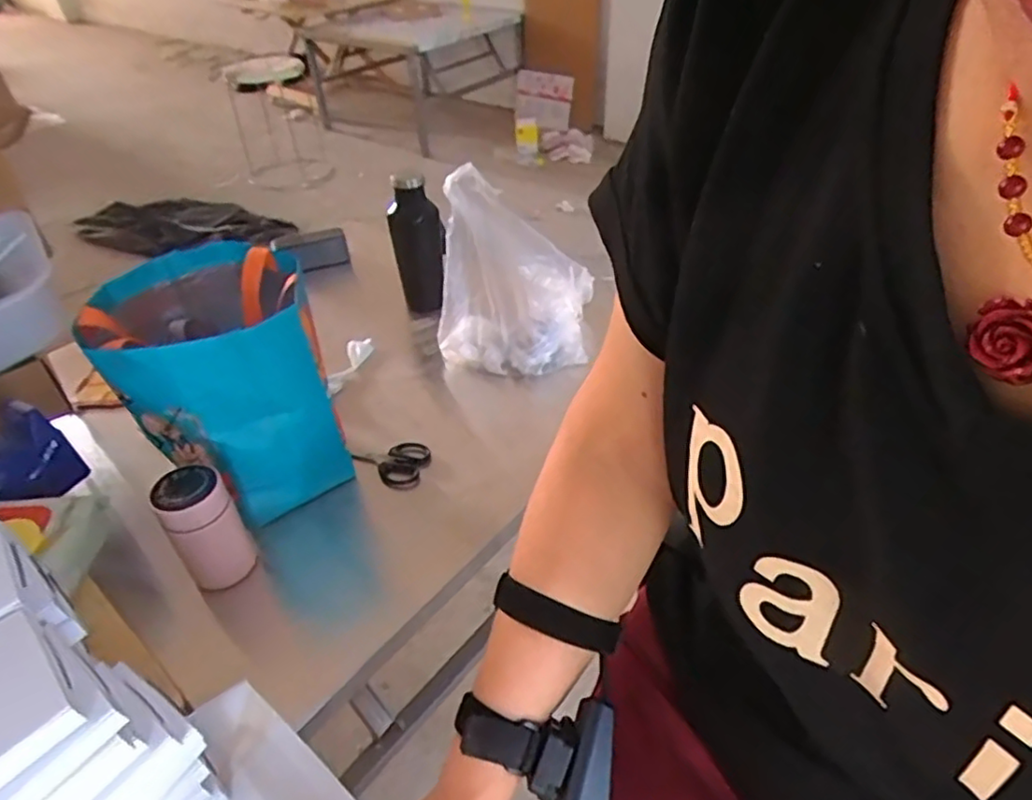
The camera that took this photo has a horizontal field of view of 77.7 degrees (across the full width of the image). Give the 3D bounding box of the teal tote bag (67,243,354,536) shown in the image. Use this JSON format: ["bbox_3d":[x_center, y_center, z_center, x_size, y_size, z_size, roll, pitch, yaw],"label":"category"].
[{"bbox_3d":[-0.325,-0.020,0.724,0.199,0.244,0.224,-20,43,-20],"label":"teal tote bag"}]

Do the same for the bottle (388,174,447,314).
[{"bbox_3d":[-0.152,-0.242,1.014,0.081,0.216,0.085,-5,40,-3],"label":"bottle"}]

